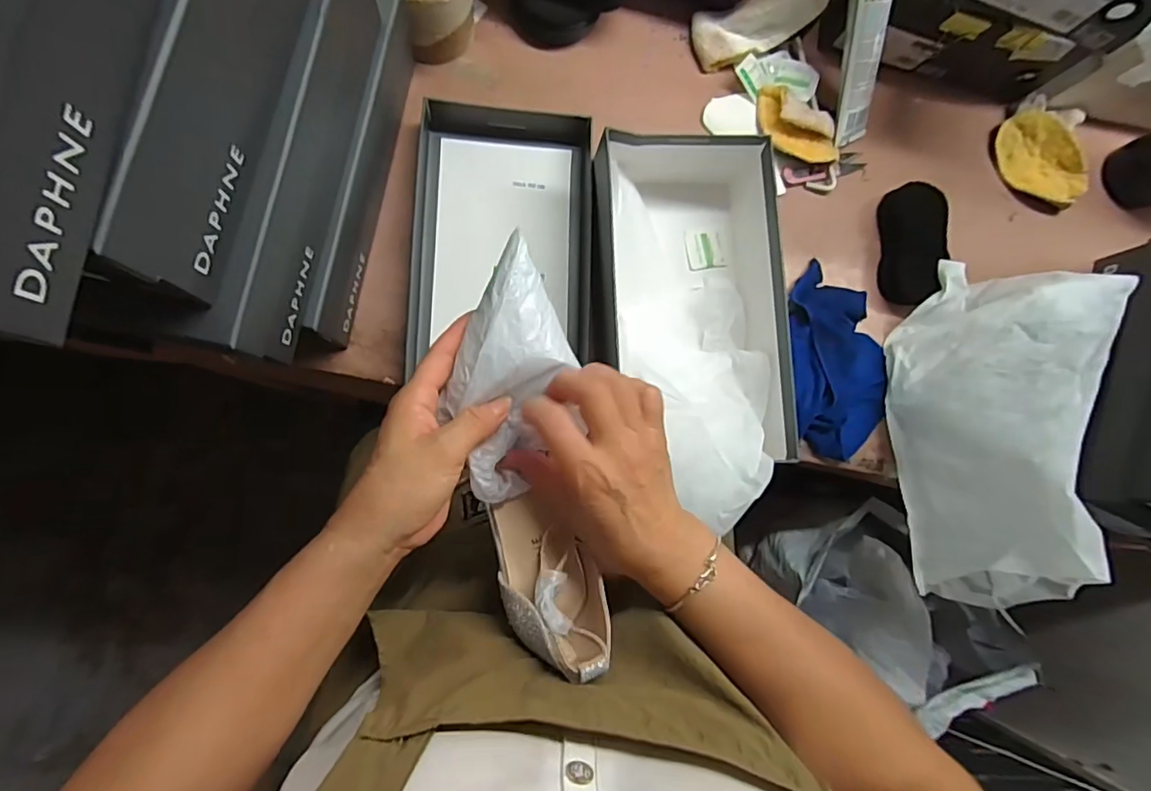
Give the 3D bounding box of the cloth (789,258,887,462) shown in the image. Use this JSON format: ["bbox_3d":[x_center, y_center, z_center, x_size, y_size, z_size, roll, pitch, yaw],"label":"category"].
[{"bbox_3d":[0.280,-0.036,0.561,0.134,0.035,0.201,9,84,-7],"label":"cloth"}]

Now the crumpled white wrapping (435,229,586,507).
[{"bbox_3d":[-0.040,-0.014,0.345,0.069,0.035,0.156,8,96,-7],"label":"crumpled white wrapping"}]

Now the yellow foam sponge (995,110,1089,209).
[{"bbox_3d":[0.533,-0.269,0.620,0.076,0.030,0.112,-25,89,-9],"label":"yellow foam sponge"}]

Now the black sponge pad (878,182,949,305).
[{"bbox_3d":[0.364,-0.160,0.587,0.056,0.039,0.126,1,85,-8],"label":"black sponge pad"}]

